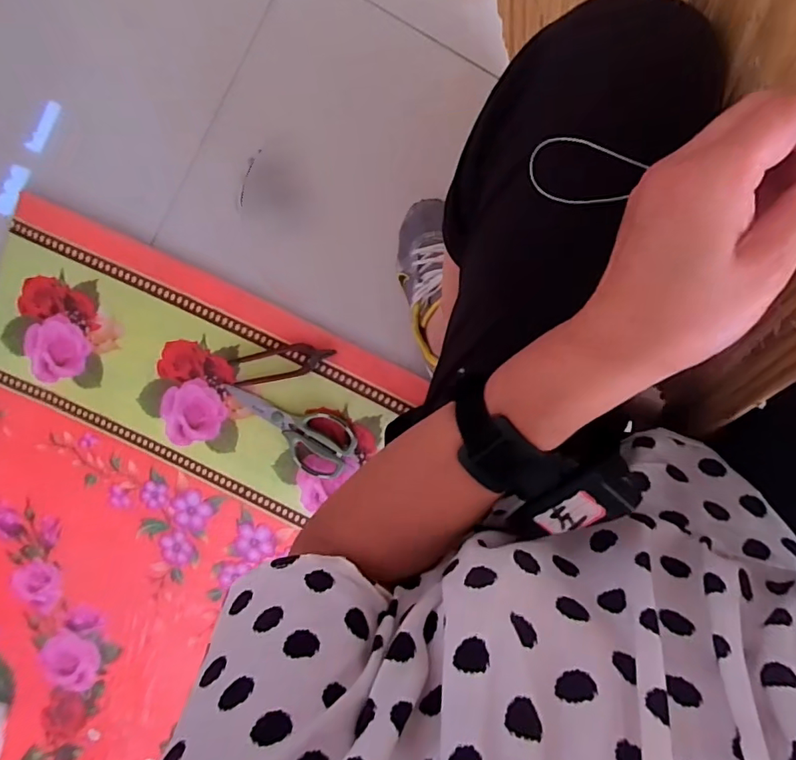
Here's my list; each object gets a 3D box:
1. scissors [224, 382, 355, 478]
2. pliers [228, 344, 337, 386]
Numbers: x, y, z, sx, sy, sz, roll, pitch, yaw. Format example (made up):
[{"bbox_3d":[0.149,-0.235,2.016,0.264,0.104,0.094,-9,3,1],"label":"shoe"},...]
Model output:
[{"bbox_3d":[-0.168,0.074,0.781,0.213,0.019,0.094,25,98,1],"label":"scissors"},{"bbox_3d":[-0.174,-0.025,0.774,0.162,0.008,0.048,-12,96,6],"label":"pliers"}]

